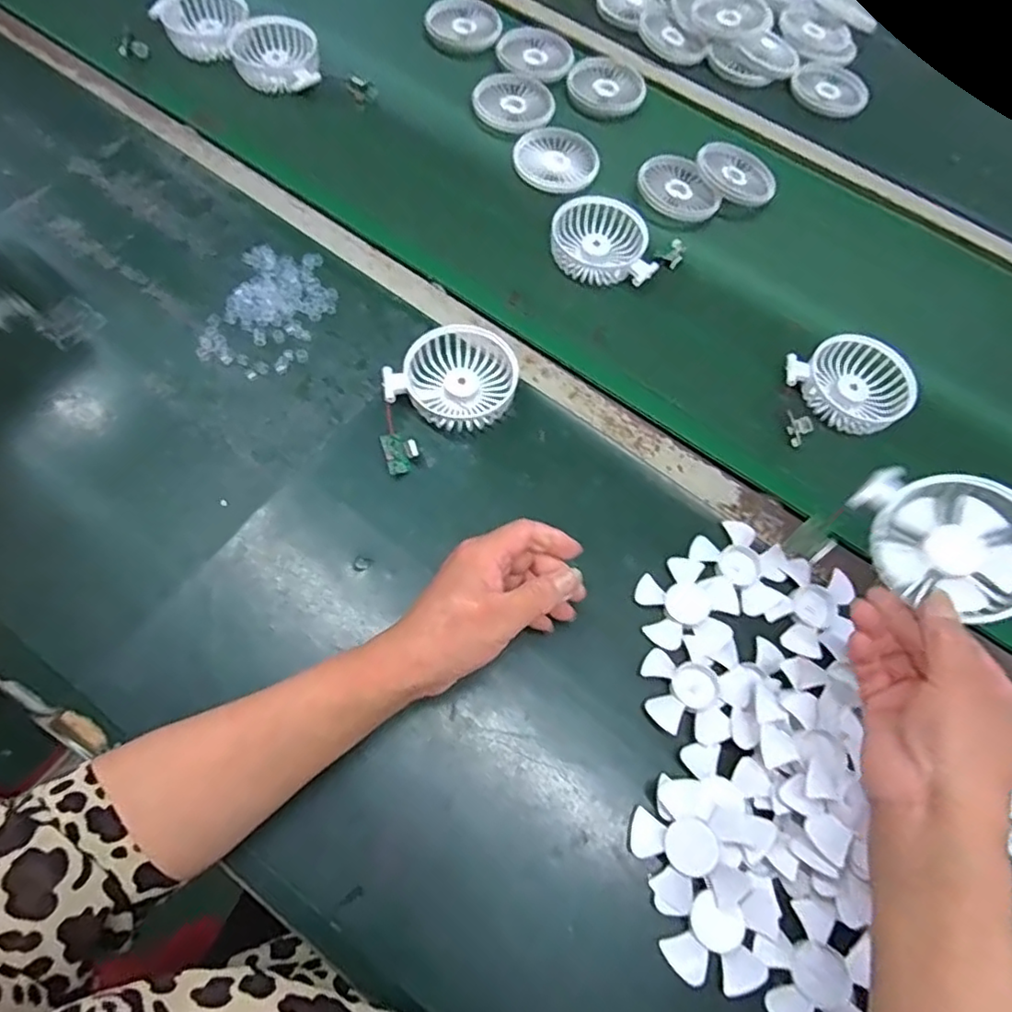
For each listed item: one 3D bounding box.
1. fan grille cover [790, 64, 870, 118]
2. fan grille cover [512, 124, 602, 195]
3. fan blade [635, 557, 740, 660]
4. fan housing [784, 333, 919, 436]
[{"bbox_3d":[0.385,-0.495,0.721,0.085,0.008,0.075,38,82,7],"label":"fan grille cover"},{"bbox_3d":[0.051,-0.369,0.643,0.085,0.015,0.088,-7,67,-8],"label":"fan grille cover"},{"bbox_3d":[0.135,0.073,0.453,0.070,0.013,0.070,2,66,-4],"label":"fan blade"},{"bbox_3d":[0.306,-0.111,0.540,0.101,0.027,0.084,40,69,12],"label":"fan housing"}]

